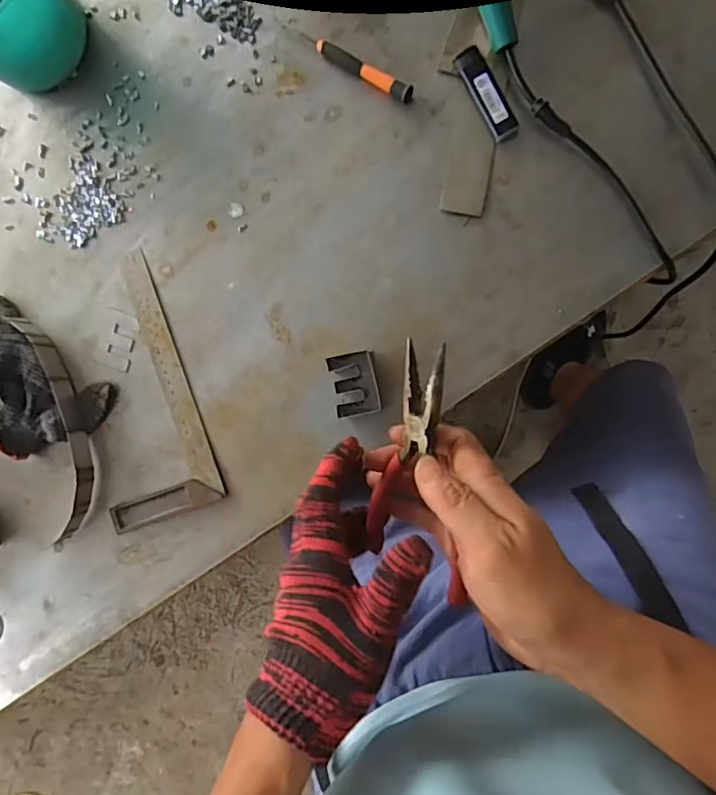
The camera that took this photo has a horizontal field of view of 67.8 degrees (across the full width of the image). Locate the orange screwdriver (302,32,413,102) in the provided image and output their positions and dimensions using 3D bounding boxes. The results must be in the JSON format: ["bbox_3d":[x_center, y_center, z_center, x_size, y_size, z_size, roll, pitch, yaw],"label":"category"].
[{"bbox_3d":[-0.001,-0.294,0.475,0.113,0.011,0.015,32,94,6],"label":"orange screwdriver"}]

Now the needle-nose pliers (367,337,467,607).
[{"bbox_3d":[0.040,0.044,0.334,0.077,0.009,0.152,20,112,47],"label":"needle-nose pliers"}]

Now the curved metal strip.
[{"bbox_3d":[-0.289,0.026,0.510,0.045,0.024,0.217,-13,89,7],"label":"curved metal strip"}]

